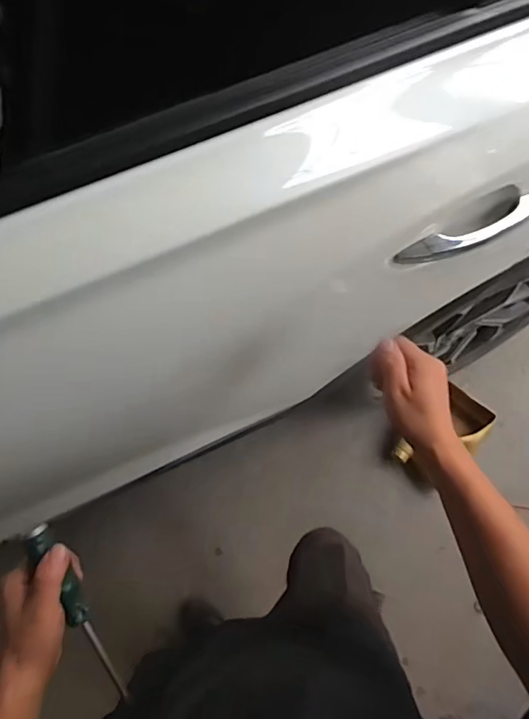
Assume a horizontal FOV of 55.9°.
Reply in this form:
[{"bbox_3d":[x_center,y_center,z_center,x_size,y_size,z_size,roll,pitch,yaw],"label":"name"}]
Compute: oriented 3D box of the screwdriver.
[{"bbox_3d":[-0.165,0.232,0.448,0.019,0.018,0.186,-25,100,-11],"label":"screwdriver"}]

